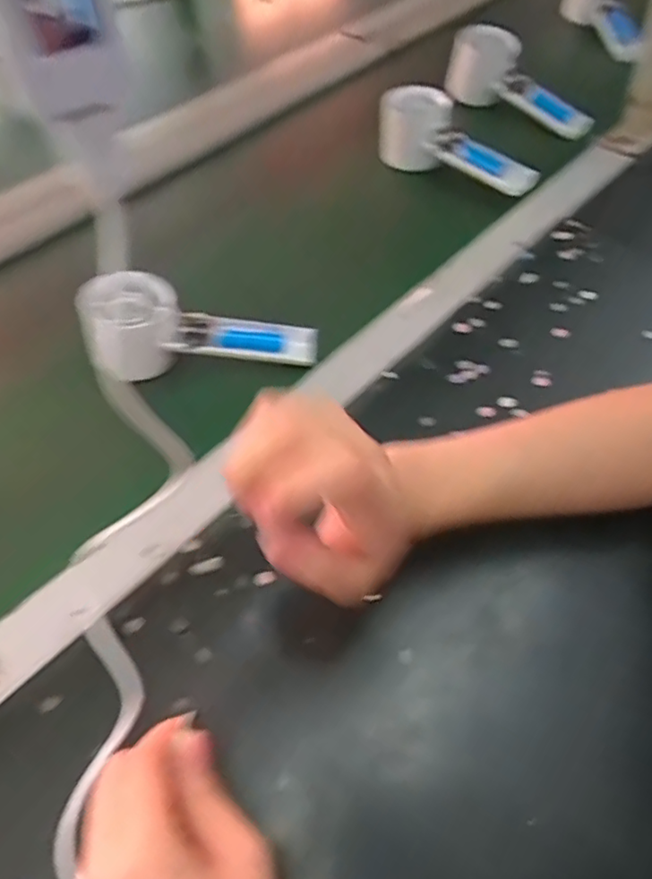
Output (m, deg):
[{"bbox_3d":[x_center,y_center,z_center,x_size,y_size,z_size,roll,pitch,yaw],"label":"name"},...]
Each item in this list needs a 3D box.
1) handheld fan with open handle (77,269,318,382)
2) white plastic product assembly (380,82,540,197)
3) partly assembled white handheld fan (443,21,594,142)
[{"bbox_3d":[-0.089,-0.079,0.453,0.164,0.046,0.057,5,51,-18],"label":"handheld fan with open handle"},{"bbox_3d":[0.128,-0.277,0.583,0.163,0.052,0.054,35,62,25],"label":"white plastic product assembly"},{"bbox_3d":[0.200,-0.370,0.661,0.059,0.074,0.163,-28,57,-17],"label":"partly assembled white handheld fan"}]

